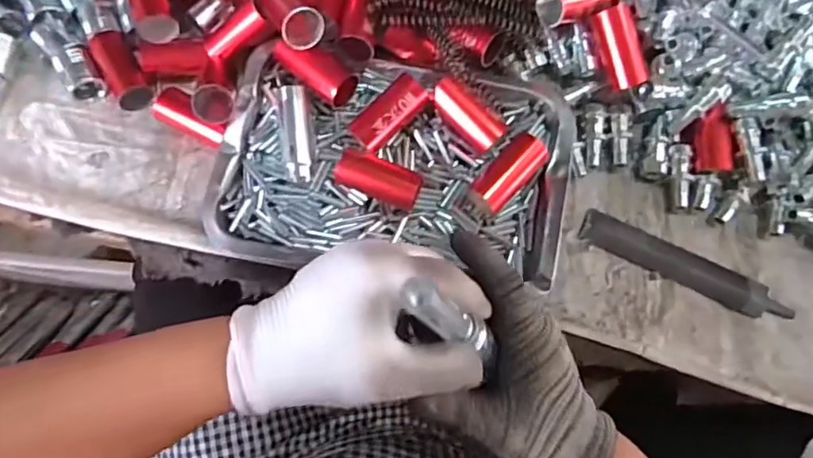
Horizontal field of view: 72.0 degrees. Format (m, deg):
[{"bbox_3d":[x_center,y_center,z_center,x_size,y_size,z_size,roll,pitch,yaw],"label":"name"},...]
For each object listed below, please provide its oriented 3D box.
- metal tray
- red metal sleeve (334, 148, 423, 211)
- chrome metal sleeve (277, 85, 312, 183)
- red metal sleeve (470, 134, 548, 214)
[{"bbox_3d":[-0.011,-0.047,0.419,0.261,0.040,0.171,6,75,0],"label":"metal tray"},{"bbox_3d":[-0.020,-0.035,0.418,0.062,0.028,0.029,21,75,4],"label":"red metal sleeve"},{"bbox_3d":[-0.082,-0.069,0.421,0.020,0.026,0.070,-7,75,-4],"label":"chrome metal sleeve"},{"bbox_3d":[0.078,-0.043,0.419,0.068,0.031,0.028,-43,80,-12],"label":"red metal sleeve"}]

